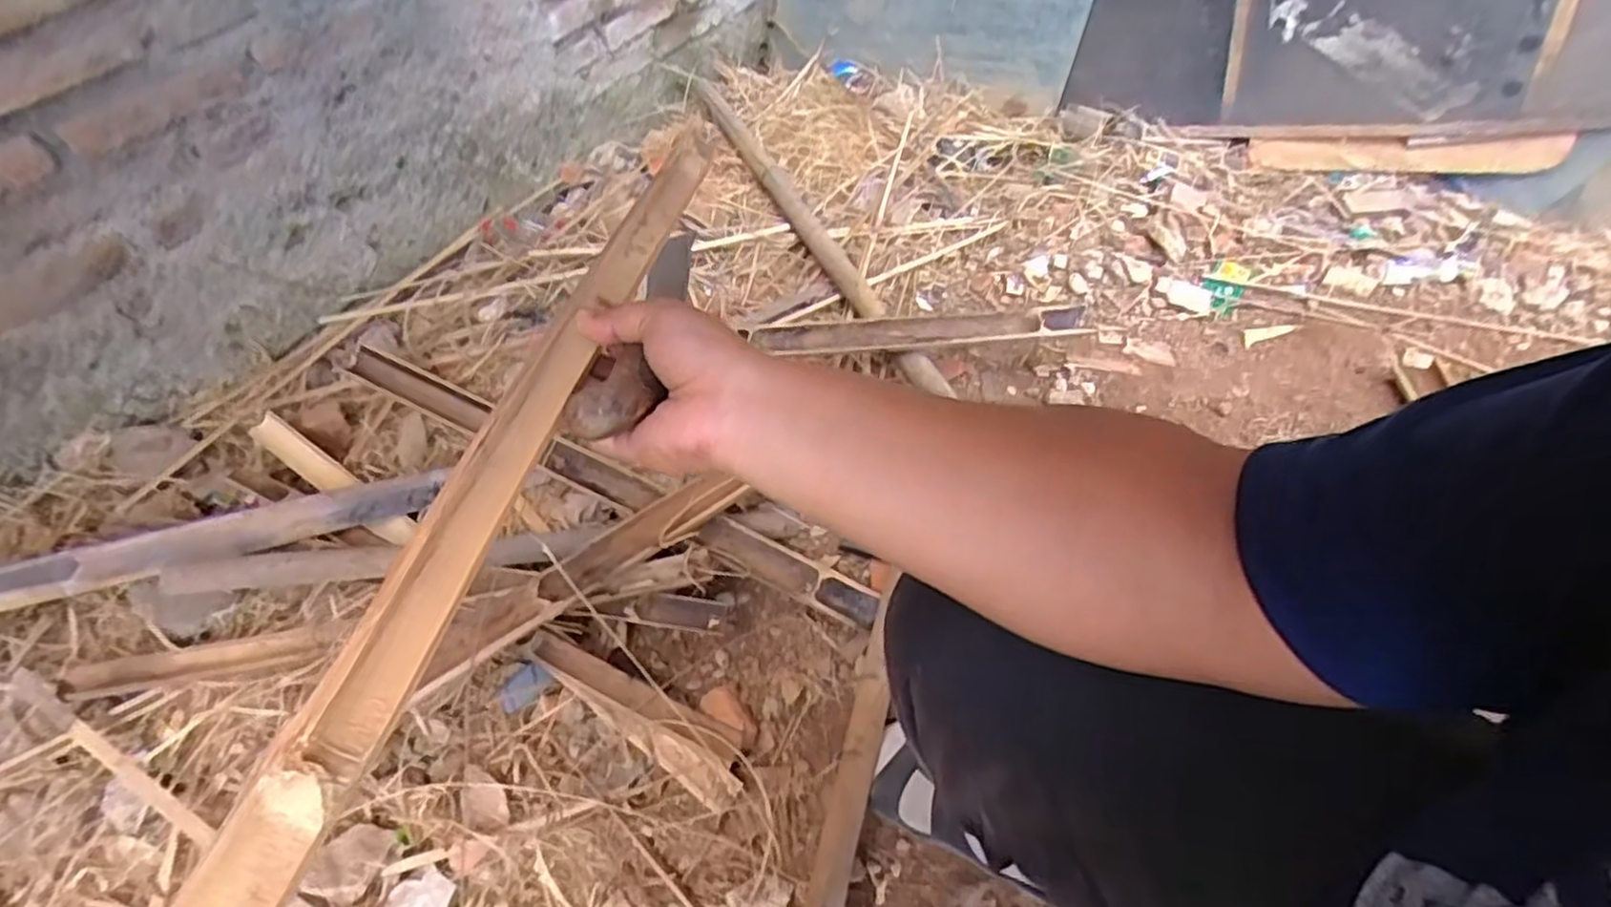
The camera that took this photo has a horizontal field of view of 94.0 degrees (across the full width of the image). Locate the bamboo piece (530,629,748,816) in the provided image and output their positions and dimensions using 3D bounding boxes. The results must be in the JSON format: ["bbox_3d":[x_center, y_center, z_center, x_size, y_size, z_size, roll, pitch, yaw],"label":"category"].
[{"bbox_3d":[-0.174,0.263,0.790,0.274,0.045,0.067,29,57,22],"label":"bamboo piece"}]

